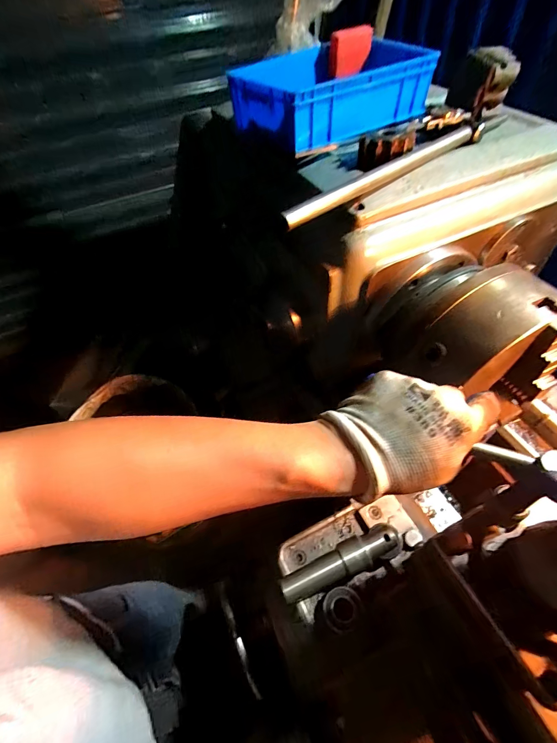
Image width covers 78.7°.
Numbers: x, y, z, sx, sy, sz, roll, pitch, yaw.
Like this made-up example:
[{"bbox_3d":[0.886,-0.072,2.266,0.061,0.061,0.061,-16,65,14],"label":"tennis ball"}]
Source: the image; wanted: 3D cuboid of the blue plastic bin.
[{"bbox_3d":[0.082,-0.457,0.557,0.277,0.085,0.203,-34,57,-21],"label":"blue plastic bin"}]

